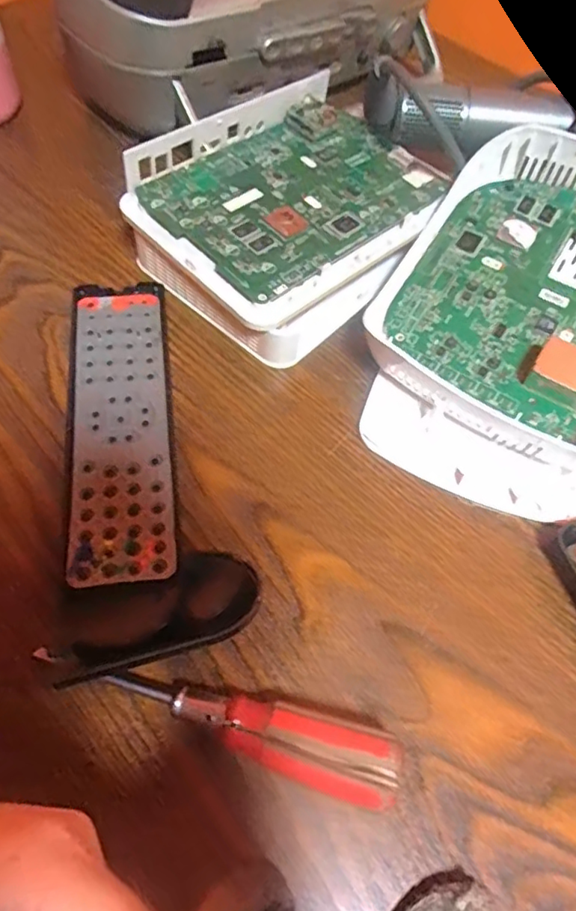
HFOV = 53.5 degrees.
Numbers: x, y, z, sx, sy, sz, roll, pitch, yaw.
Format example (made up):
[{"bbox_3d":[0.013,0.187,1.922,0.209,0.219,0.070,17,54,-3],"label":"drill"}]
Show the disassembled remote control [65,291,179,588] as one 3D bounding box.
[{"bbox_3d":[-0.078,-0.018,0.273,0.043,0.013,0.164,-5,60,-9],"label":"disassembled remote control"}]

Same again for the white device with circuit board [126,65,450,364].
[{"bbox_3d":[0.004,-0.140,0.322,0.127,0.056,0.169,37,71,16],"label":"white device with circuit board"}]

